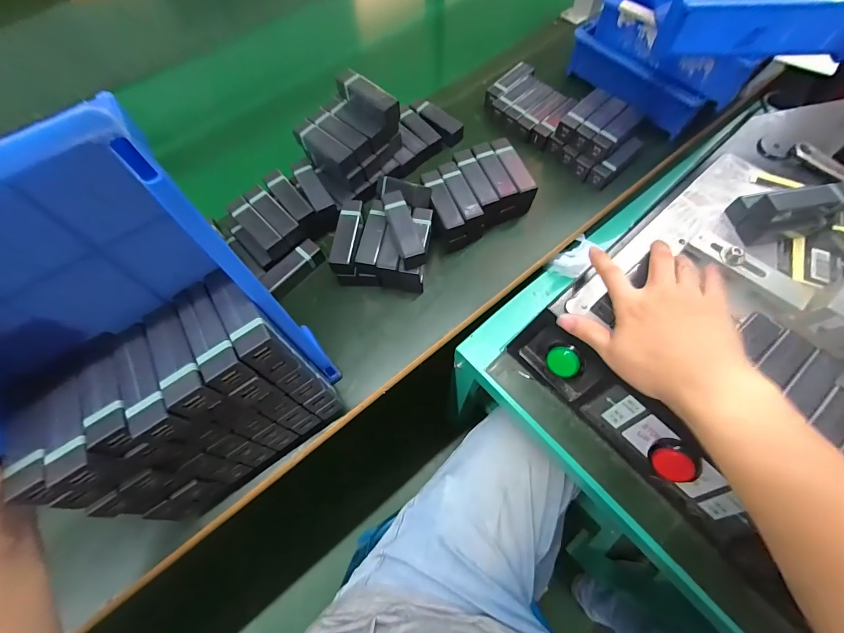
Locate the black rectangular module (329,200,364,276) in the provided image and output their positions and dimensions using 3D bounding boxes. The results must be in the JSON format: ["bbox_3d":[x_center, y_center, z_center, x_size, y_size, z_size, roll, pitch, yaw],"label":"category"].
[{"bbox_3d":[-0.088,-0.096,0.436,0.030,0.029,0.099,5,67,4],"label":"black rectangular module"}]

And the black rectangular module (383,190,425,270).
[{"bbox_3d":[-0.022,-0.100,0.407,0.026,0.032,0.090,-18,68,-6],"label":"black rectangular module"}]

